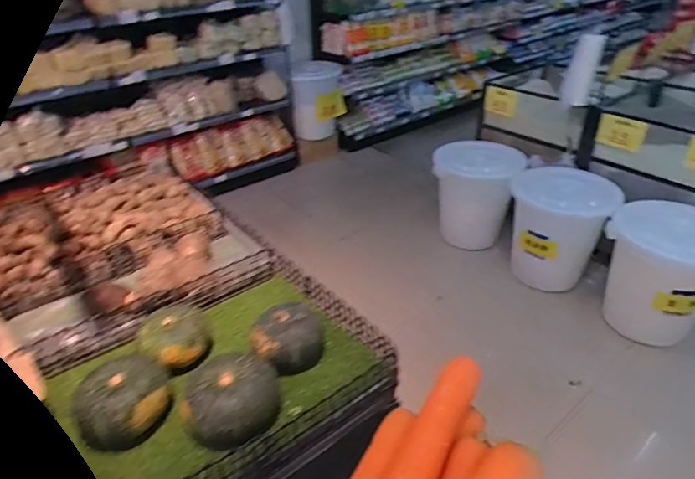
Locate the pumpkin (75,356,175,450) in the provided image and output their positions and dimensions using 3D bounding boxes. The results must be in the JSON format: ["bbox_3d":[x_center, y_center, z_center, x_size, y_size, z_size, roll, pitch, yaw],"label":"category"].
[{"bbox_3d":[-0.430,0.306,0.920,0.172,0.109,0.184,-8,33,-9],"label":"pumpkin"}]

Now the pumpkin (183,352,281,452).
[{"bbox_3d":[-0.226,0.313,0.932,0.187,0.094,0.188,-1,33,1],"label":"pumpkin"}]

